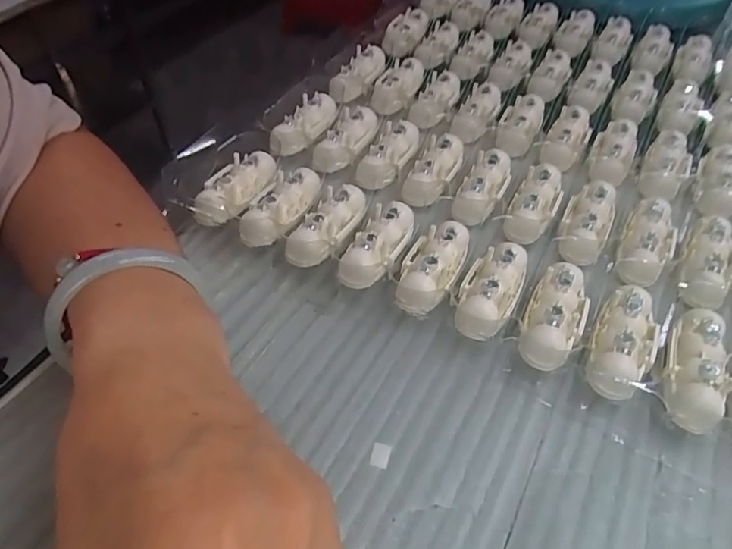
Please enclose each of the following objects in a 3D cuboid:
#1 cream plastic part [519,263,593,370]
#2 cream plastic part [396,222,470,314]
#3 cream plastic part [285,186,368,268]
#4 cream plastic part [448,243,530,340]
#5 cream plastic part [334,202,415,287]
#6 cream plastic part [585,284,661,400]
[{"bbox_3d":[0.088,0.018,0.243,0.025,0.016,0.059,21,51,17],"label":"cream plastic part"},{"bbox_3d":[0.033,-0.006,0.262,0.027,0.017,0.057,19,51,16],"label":"cream plastic part"},{"bbox_3d":[-0.019,-0.028,0.279,0.024,0.015,0.060,16,50,13],"label":"cream plastic part"},{"bbox_3d":[0.058,0.005,0.250,0.028,0.021,0.062,21,51,17],"label":"cream plastic part"},{"bbox_3d":[0.006,-0.016,0.271,0.024,0.015,0.060,21,51,17],"label":"cream plastic part"},{"bbox_3d":[0.115,0.029,0.234,0.025,0.015,0.061,24,52,20],"label":"cream plastic part"}]

